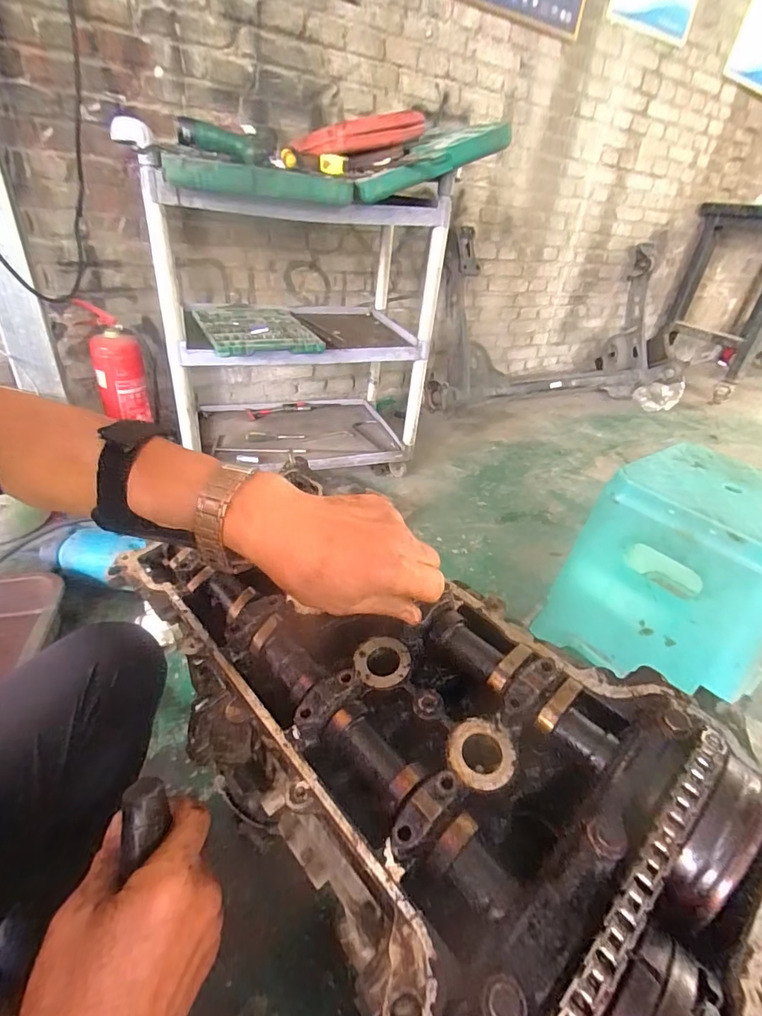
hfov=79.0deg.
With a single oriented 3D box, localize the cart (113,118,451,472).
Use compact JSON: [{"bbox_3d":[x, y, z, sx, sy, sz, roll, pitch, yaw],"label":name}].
[{"bbox_3d":[-0.251,-0.528,1.357,0.747,0.734,0.495,-10,37,-24],"label":"cart"}]

